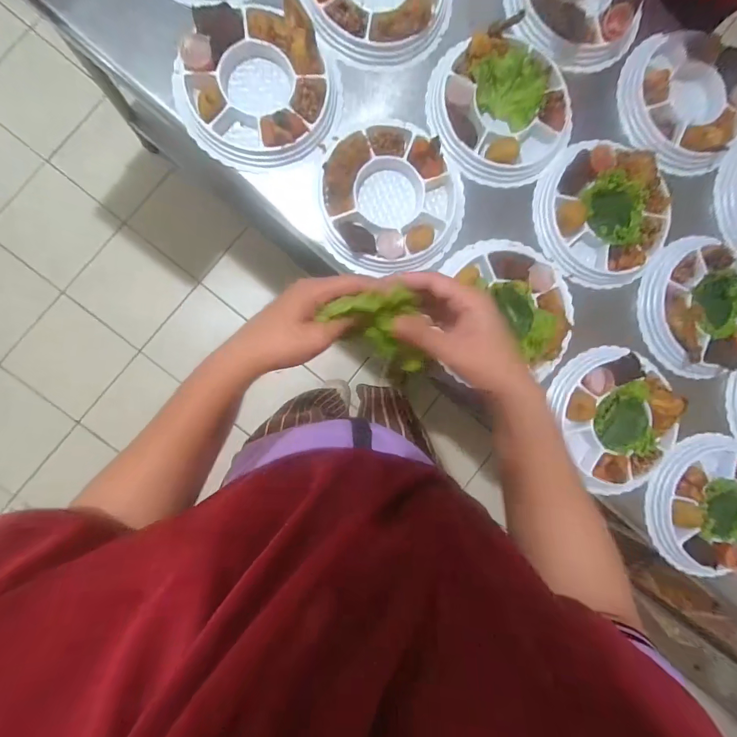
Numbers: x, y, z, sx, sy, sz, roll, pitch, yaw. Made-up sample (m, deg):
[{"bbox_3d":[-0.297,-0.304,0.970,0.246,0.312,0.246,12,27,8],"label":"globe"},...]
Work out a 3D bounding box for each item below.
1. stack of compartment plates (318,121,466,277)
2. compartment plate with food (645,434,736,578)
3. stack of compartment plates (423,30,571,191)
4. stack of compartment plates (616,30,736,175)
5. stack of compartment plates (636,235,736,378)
[{"bbox_3d":[0.035,-0.253,0.568,0.216,0.039,0.217,-12,92,-6],"label":"stack of compartment plates"},{"bbox_3d":[0.557,0.223,0.626,0.200,0.067,0.217,0,91,-7],"label":"compartment plate with food"},{"bbox_3d":[0.204,-0.386,0.578,0.228,0.043,0.207,1,91,-7],"label":"stack of compartment plates"},{"bbox_3d":[0.509,-0.433,0.635,0.200,0.061,0.229,-21,93,-6],"label":"stack of compartment plates"},{"bbox_3d":[0.548,-0.099,0.627,0.211,0.047,0.226,-8,92,-6],"label":"stack of compartment plates"}]

